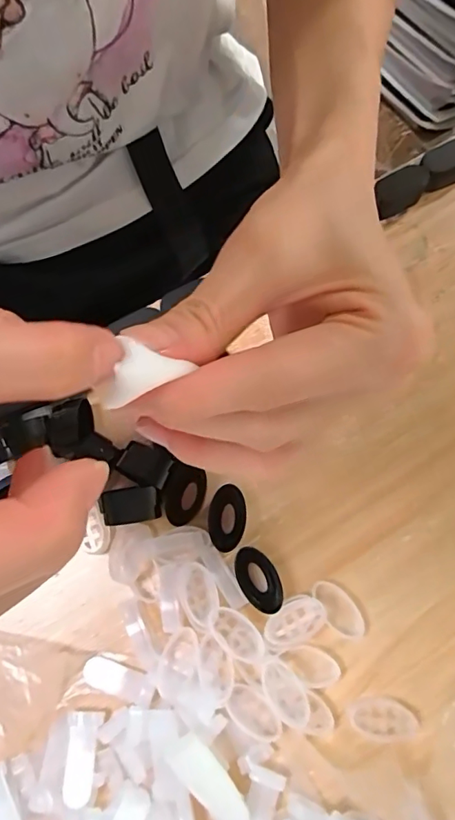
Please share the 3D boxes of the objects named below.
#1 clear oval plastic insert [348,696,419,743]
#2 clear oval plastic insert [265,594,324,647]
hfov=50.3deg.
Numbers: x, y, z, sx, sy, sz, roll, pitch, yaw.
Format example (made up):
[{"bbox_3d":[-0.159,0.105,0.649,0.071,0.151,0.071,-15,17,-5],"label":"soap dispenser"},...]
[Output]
[{"bbox_3d":[0.077,0.152,0.240,0.031,0.004,0.018,8,75,4],"label":"clear oval plastic insert"},{"bbox_3d":[0.035,0.110,0.252,0.032,0.009,0.020,-29,76,-6],"label":"clear oval plastic insert"}]

